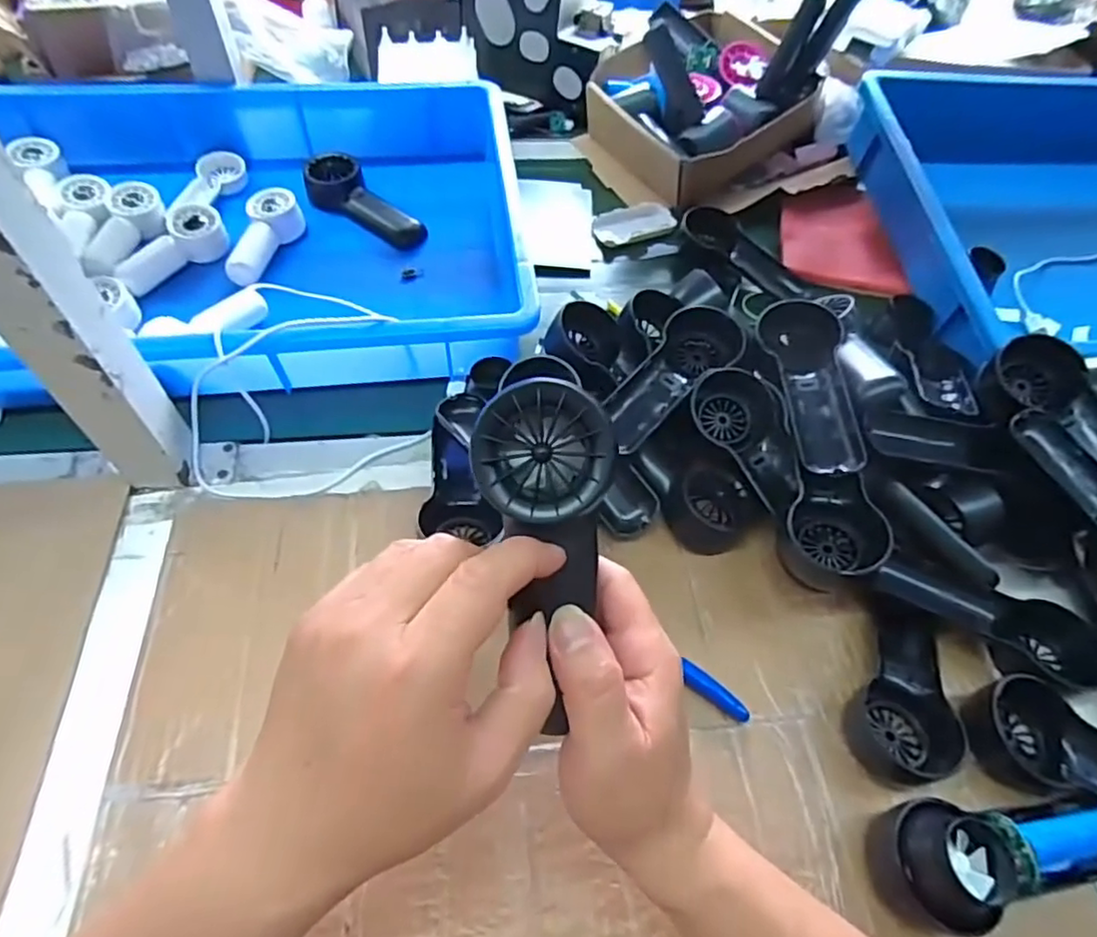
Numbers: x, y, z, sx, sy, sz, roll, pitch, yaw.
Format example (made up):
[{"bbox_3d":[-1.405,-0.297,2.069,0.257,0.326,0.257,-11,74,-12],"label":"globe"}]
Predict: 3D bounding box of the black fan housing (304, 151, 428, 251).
[{"bbox_3d":[-0.186,-0.279,0.663,0.144,0.040,0.058,27,58,15],"label":"black fan housing"}]

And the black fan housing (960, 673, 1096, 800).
[{"bbox_3d":[0.331,0.178,0.387,0.148,0.029,0.060,20,56,10],"label":"black fan housing"}]

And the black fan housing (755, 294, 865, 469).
[{"bbox_3d":[0.185,-0.057,0.456,0.054,0.028,0.140,2,55,-2],"label":"black fan housing"}]

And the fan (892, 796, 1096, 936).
[{"bbox_3d":[0.252,0.210,0.344,0.142,0.039,0.057,0,55,-4],"label":"fan"}]

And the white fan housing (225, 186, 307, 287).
[{"bbox_3d":[-0.272,-0.224,0.623,0.049,0.032,0.116,4,55,-1],"label":"white fan housing"}]

